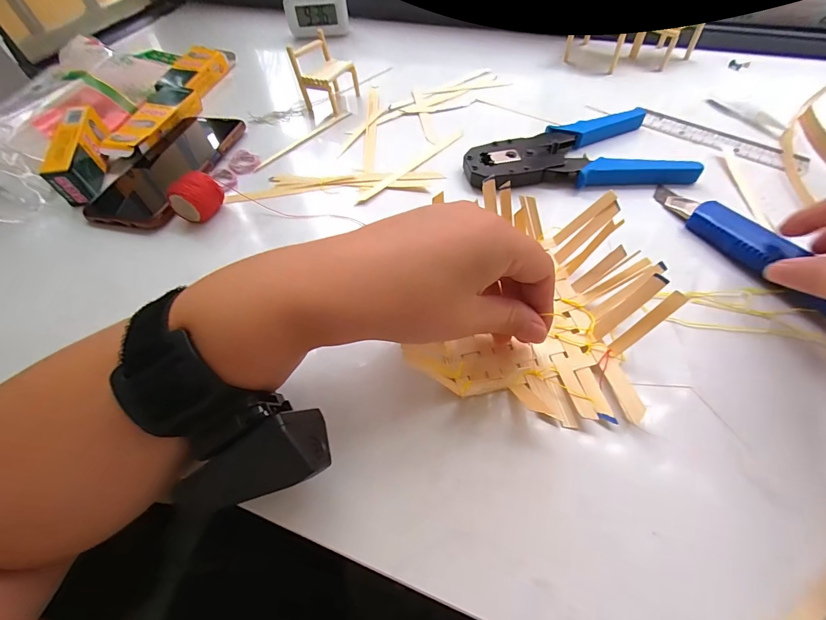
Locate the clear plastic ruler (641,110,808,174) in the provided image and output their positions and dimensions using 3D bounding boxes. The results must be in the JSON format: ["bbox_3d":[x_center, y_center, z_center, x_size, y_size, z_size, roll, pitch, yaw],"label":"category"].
[{"bbox_3d":[0.292,-0.162,0.353,0.142,0.004,0.035,34,64,24],"label":"clear plastic ruler"}]

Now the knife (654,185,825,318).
[{"bbox_3d":[0.241,-0.051,0.269,0.033,0.015,0.153,-22,55,-10],"label":"knife"}]

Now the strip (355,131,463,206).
[{"bbox_3d":[0.001,-0.139,0.355,0.011,0.006,0.143,36,65,26],"label":"strip"}]

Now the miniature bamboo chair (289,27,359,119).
[{"bbox_3d":[-0.097,-0.261,0.414,0.052,0.058,0.058,21,60,18],"label":"miniature bamboo chair"}]

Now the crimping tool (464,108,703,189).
[{"bbox_3d":[0.144,-0.148,0.344,0.192,0.019,0.095,-5,55,2],"label":"crimping tool"}]

